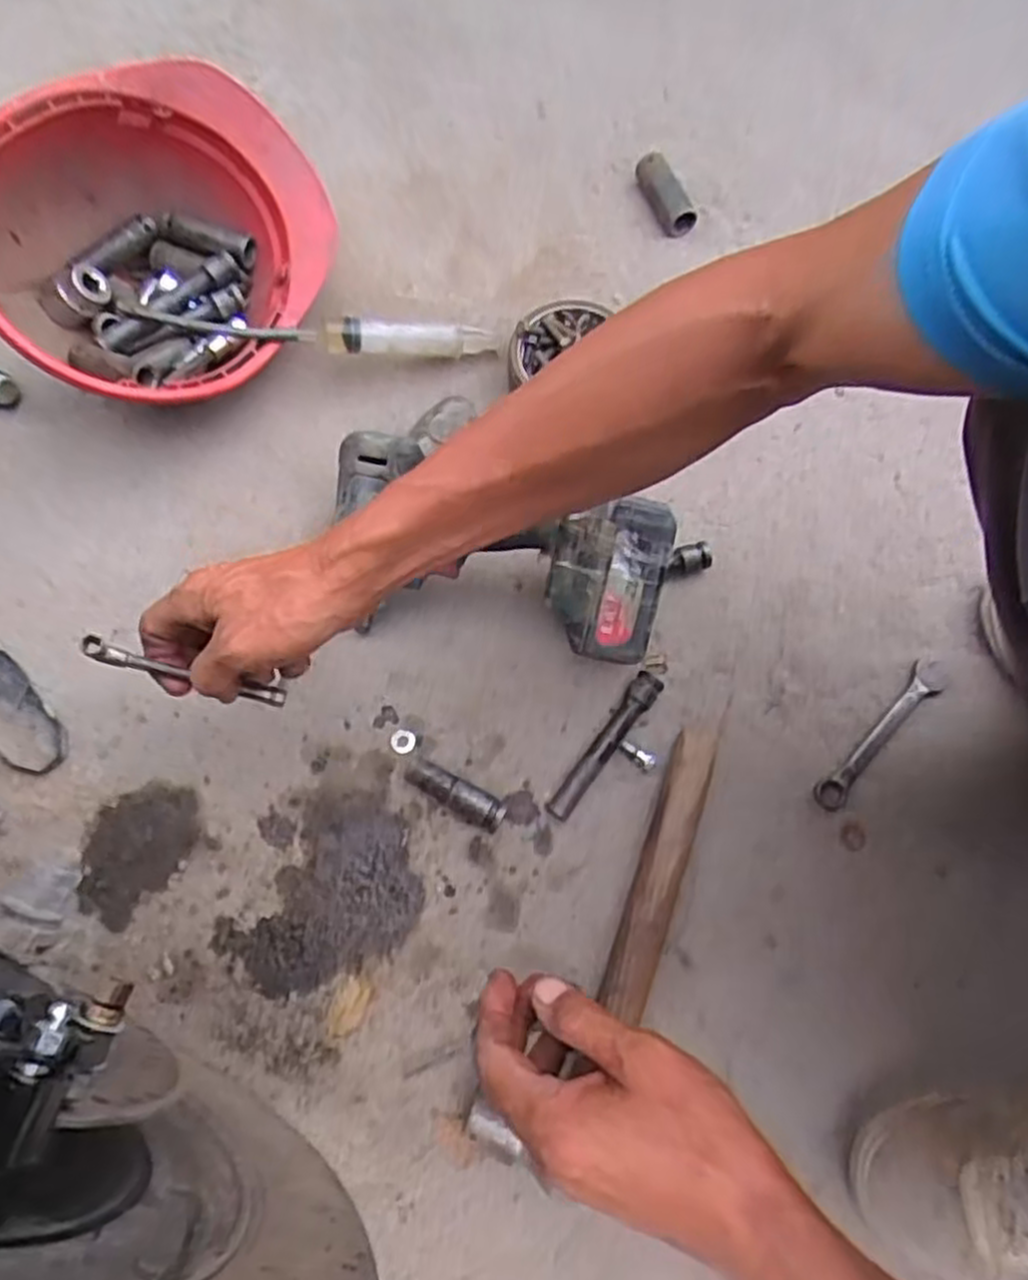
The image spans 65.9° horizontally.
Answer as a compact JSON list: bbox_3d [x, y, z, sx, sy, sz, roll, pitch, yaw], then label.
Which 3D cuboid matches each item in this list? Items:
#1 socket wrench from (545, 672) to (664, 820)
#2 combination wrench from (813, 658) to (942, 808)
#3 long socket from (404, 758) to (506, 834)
[{"bbox_3d":[0.068,0.078,0.596,0.020,0.022,0.128,37,75,10],"label":"socket wrench"},{"bbox_3d":[0.279,0.074,0.609,0.024,0.006,0.143,43,76,11],"label":"combination wrench"},{"bbox_3d":[-0.043,0.114,0.584,0.076,0.021,0.023,27,74,7],"label":"long socket"}]

